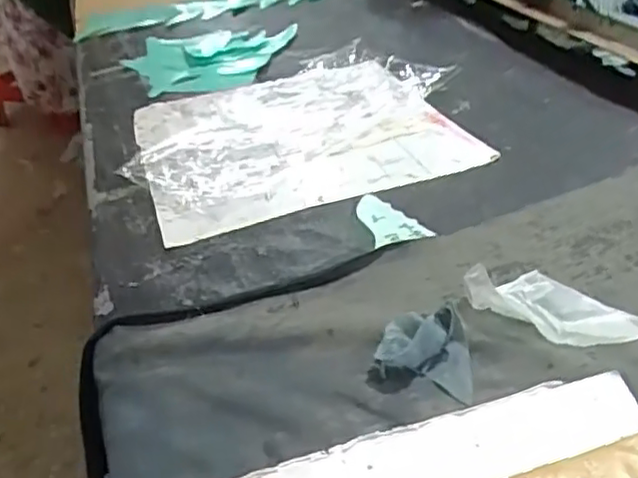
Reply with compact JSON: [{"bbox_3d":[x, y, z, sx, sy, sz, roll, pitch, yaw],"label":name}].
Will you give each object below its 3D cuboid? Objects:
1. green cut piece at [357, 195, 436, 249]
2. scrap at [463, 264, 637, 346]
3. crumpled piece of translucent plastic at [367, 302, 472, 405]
[{"bbox_3d":[0.062,-0.017,0.579,0.048,0.008,0.074,-15,37,-12],"label":"green cut piece"},{"bbox_3d":[0.169,0.041,0.461,0.127,0.027,0.057,18,43,29],"label":"scrap"},{"bbox_3d":[0.070,0.074,0.438,0.064,0.023,0.060,5,38,15],"label":"crumpled piece of translucent plastic"}]

